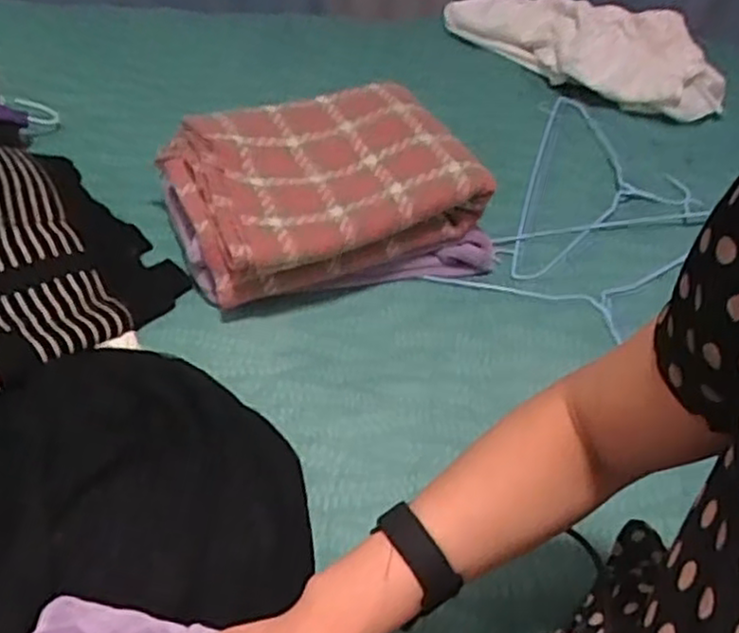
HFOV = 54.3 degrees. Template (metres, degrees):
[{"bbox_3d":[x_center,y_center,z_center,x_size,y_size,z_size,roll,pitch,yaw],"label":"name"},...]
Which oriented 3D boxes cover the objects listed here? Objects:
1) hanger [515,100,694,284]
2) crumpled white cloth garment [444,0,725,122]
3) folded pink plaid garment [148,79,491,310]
[{"bbox_3d":[0.323,-0.180,0.968,0.204,0.014,0.451,14,45,12],"label":"hanger"},{"bbox_3d":[0.339,-0.459,1.167,0.135,0.091,0.475,-32,55,-29],"label":"crumpled white cloth garment"},{"bbox_3d":[-0.056,-0.148,0.841,0.310,0.118,0.232,-18,49,-19],"label":"folded pink plaid garment"}]

